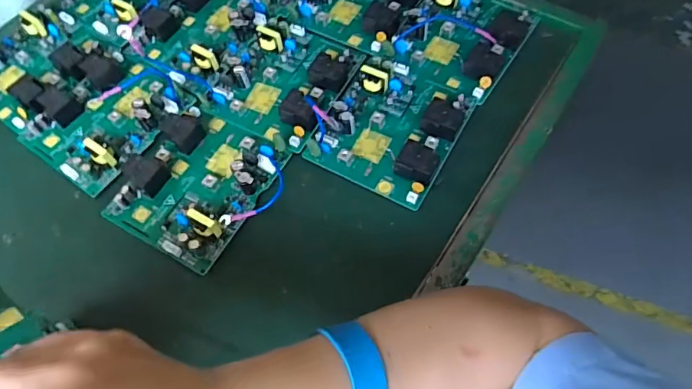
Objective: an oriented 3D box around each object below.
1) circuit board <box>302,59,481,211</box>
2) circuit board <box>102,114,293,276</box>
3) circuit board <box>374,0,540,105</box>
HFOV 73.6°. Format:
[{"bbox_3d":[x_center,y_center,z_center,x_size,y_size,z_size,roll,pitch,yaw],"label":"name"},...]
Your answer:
[{"bbox_3d":[0.037,-0.066,0.417,0.124,0.029,0.124,28,67,16],"label":"circuit board"},{"bbox_3d":[-0.126,-0.012,0.400,0.117,0.026,0.130,27,67,16],"label":"circuit board"},{"bbox_3d":[0.114,-0.166,0.466,0.119,0.025,0.133,30,68,17],"label":"circuit board"}]

